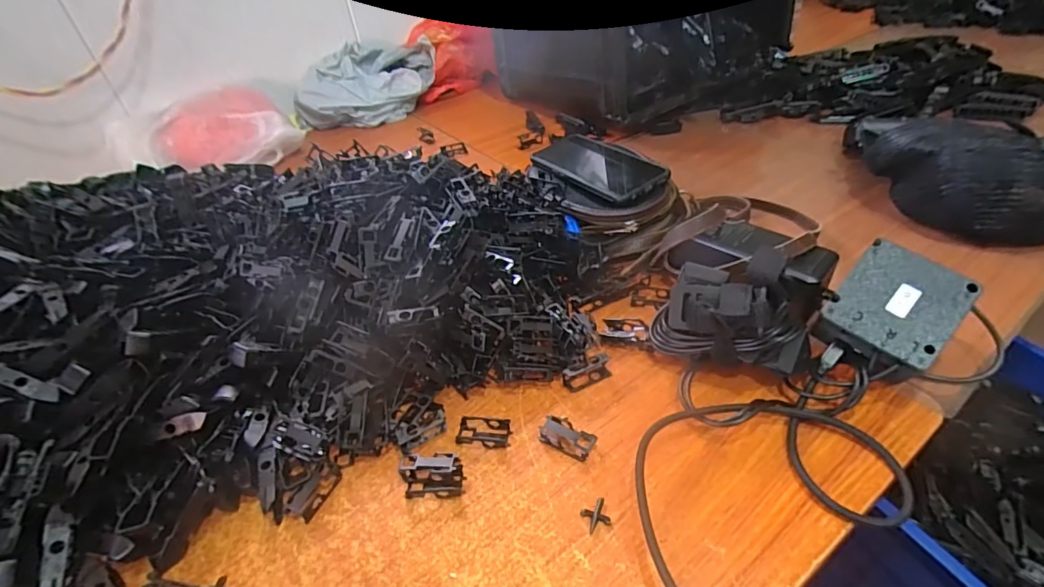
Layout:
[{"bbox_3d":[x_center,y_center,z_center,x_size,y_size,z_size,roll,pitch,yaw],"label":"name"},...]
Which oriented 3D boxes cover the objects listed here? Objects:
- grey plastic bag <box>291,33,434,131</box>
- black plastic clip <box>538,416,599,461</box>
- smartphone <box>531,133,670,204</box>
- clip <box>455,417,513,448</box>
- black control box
[{"bbox_3d":[-0.289,-0.393,0.930,0.271,0.097,0.167,-15,40,-9],"label":"grey plastic bag"},{"bbox_3d":[0.033,0.104,0.359,0.038,0.009,0.023,21,47,30],"label":"black plastic clip"},{"bbox_3d":[0.084,-0.144,0.559,0.079,0.008,0.155,-31,44,-18],"label":"smartphone"},{"bbox_3d":[-0.028,0.103,0.371,0.039,0.006,0.022,-1,40,8],"label":"clip"},{"bbox_3d":[0.266,0.013,0.358,0.070,0.025,0.087,35,82,29],"label":"black control box"}]

